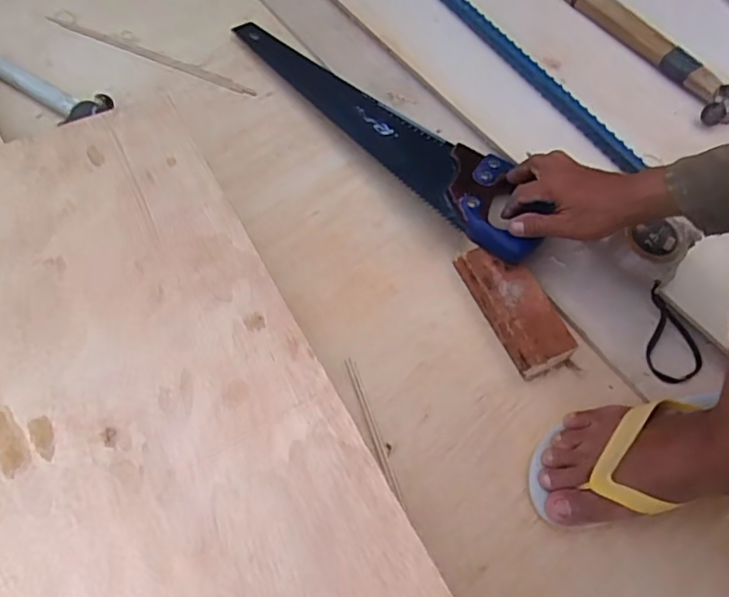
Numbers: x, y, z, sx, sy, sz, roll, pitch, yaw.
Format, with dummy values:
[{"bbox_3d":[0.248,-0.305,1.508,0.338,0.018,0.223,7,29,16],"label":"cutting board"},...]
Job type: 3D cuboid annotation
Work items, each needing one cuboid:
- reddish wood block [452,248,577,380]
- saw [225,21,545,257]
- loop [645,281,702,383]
[{"bbox_3d":[0.164,0.006,0.619,0.068,0.037,0.152,-21,66,-12],"label":"reddish wood block"},{"bbox_3d":[0.030,-0.221,0.724,0.123,0.043,0.503,-38,65,-18],"label":"saw"},{"bbox_3d":[0.326,0.036,0.615,0.058,0.025,0.108,-7,80,-6],"label":"loop"}]

